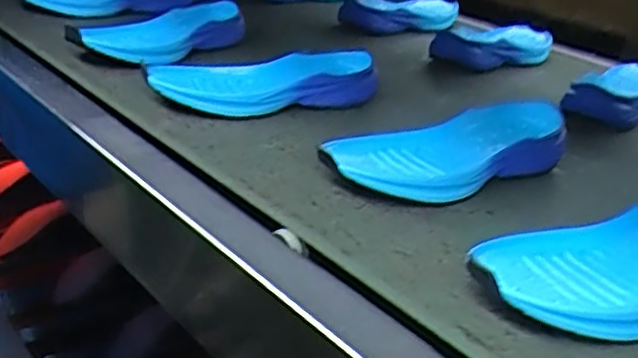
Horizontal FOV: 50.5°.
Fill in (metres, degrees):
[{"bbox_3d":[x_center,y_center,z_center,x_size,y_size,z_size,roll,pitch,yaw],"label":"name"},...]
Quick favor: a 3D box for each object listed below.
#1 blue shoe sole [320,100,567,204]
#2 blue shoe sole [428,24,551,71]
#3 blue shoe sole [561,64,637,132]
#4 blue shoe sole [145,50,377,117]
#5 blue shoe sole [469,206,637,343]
[{"bbox_3d":[0.130,-0.027,0.604,0.281,0.040,0.087,-13,32,-36],"label":"blue shoe sole"},{"bbox_3d":[0.277,-0.199,1.000,0.254,0.039,0.096,-17,35,-41],"label":"blue shoe sole"},{"bbox_3d":[0.390,-0.108,0.841,0.091,0.040,0.257,24,30,31],"label":"blue shoe sole"},{"bbox_3d":[-0.051,-0.101,0.697,0.238,0.045,0.083,-4,28,-23],"label":"blue shoe sole"},{"bbox_3d":[0.215,0.053,0.462,0.255,0.040,0.093,-10,30,-32],"label":"blue shoe sole"}]

